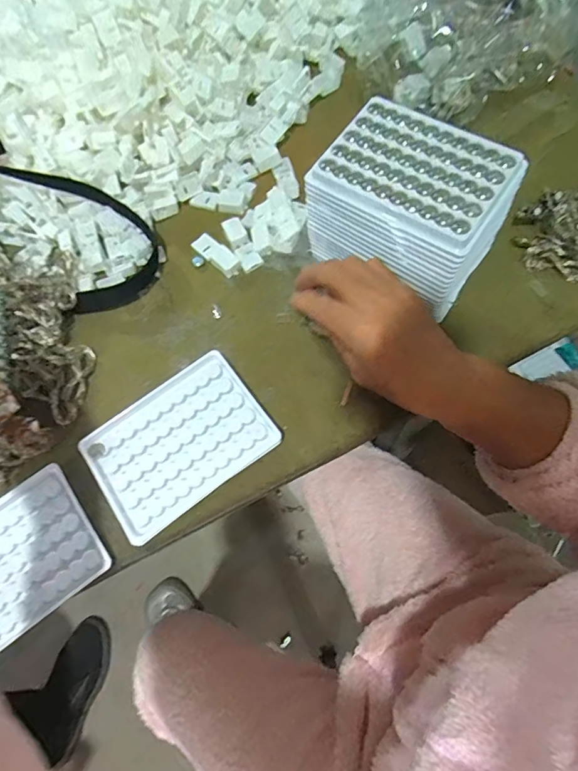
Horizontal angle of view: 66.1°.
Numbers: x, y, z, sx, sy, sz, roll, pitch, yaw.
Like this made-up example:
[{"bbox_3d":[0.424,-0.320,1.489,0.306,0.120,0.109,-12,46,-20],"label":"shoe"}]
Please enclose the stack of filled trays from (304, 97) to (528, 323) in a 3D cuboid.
[{"bbox_3d":[0.095,-0.135,0.350,0.135,0.087,0.096,36,77,16],"label":"stack of filled trays"}]

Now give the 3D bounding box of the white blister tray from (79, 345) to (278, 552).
[{"bbox_3d":[-0.084,0.042,0.342,0.131,0.014,0.095,-36,71,-10],"label":"white blister tray"}]

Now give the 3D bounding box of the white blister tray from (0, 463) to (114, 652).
[{"bbox_3d":[-0.206,0.131,0.323,0.131,0.008,0.094,-36,71,-10],"label":"white blister tray"}]

